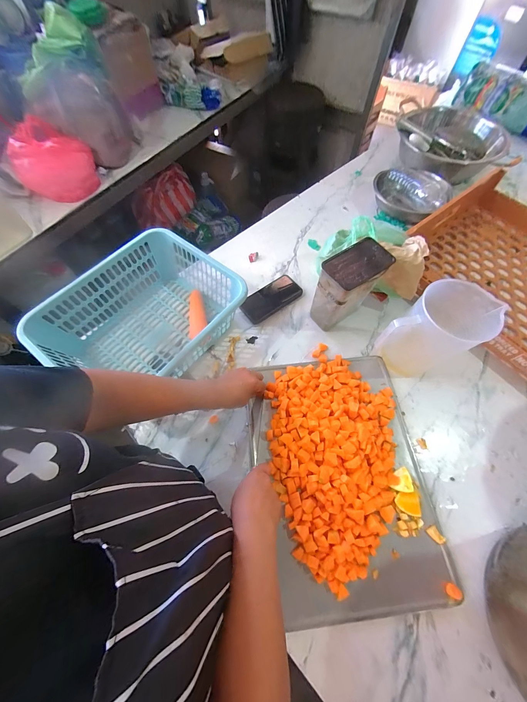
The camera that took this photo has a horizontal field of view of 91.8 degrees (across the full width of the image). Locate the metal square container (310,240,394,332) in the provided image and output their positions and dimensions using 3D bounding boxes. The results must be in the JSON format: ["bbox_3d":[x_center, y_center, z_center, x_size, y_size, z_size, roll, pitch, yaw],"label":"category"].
[{"bbox_3d":[0.188,-0.138,0.585,0.135,0.199,0.083,-34,68,-13],"label":"metal square container"}]

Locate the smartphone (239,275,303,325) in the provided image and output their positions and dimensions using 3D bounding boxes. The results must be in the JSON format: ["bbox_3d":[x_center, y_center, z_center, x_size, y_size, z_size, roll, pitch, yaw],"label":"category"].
[{"bbox_3d":[0.022,-0.140,0.684,0.165,0.010,0.082,-35,69,-13],"label":"smartphone"}]

